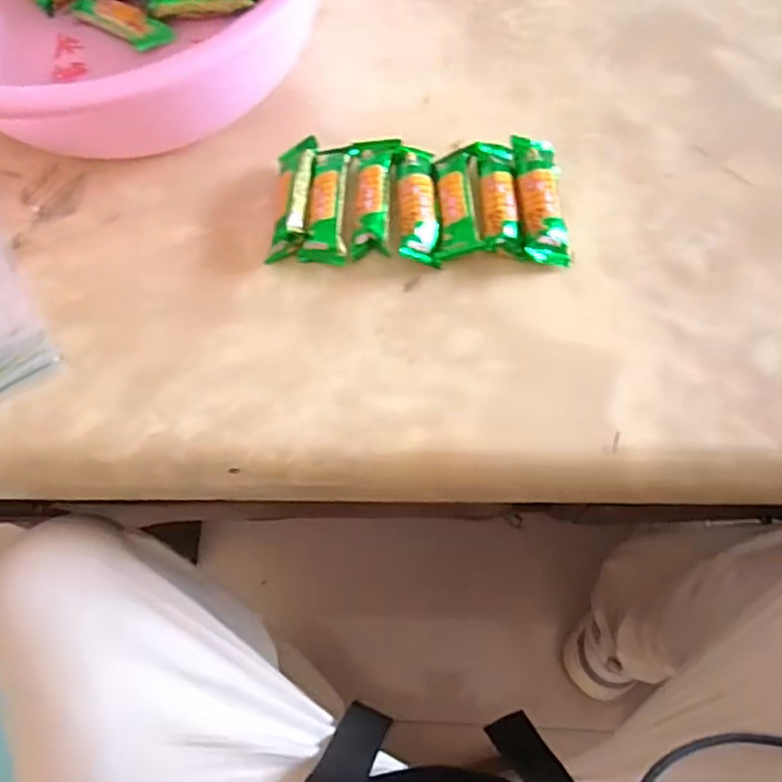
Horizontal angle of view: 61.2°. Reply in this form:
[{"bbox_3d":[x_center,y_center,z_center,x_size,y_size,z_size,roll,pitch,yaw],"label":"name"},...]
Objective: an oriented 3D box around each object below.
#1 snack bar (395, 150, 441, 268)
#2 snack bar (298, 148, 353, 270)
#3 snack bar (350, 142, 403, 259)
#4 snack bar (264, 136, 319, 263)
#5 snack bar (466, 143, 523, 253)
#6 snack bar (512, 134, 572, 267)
[{"bbox_3d":[0.018,-0.122,0.433,0.026,0.019,0.087,-3,67,2],"label":"snack bar"},{"bbox_3d":[-0.041,-0.125,0.436,0.028,0.019,0.084,3,68,4],"label":"snack bar"},{"bbox_3d":[-0.011,-0.130,0.437,0.030,0.019,0.087,-1,67,3],"label":"snack bar"},{"bbox_3d":[-0.065,-0.127,0.438,0.025,0.016,0.087,4,68,5],"label":"snack bar"},{"bbox_3d":[0.069,-0.127,0.434,0.027,0.017,0.085,-5,67,1],"label":"snack bar"},{"bbox_3d":[0.097,-0.125,0.429,0.030,0.019,0.098,-2,67,2],"label":"snack bar"}]

